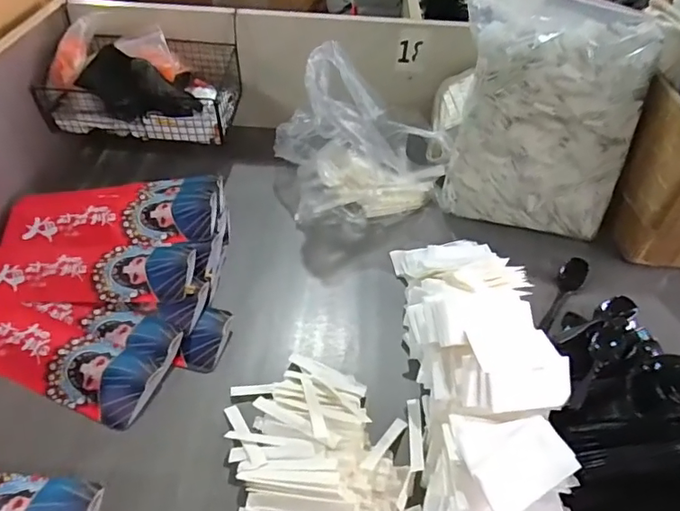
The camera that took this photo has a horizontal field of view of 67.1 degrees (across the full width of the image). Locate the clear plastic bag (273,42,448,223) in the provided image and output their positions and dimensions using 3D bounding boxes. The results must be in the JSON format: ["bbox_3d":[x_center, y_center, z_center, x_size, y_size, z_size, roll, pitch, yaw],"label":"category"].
[{"bbox_3d":[0.031,-0.174,0.737,0.234,0.216,0.151,0,46,-4],"label":"clear plastic bag"}]

